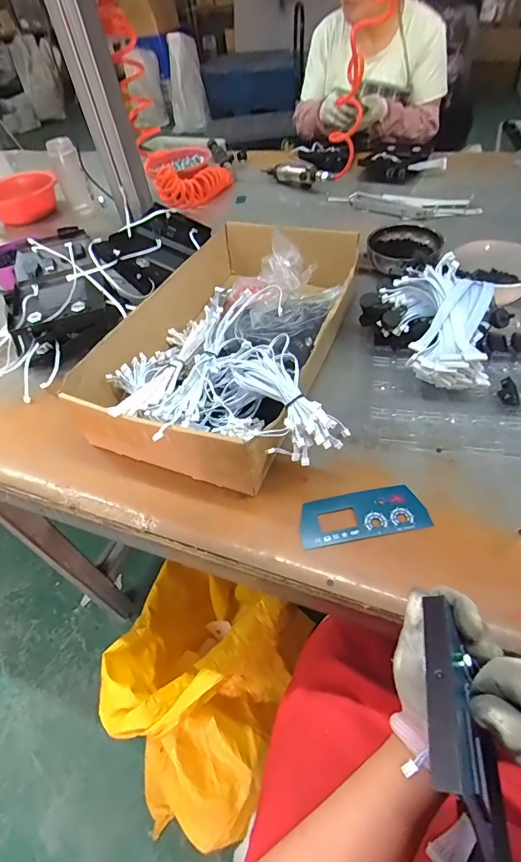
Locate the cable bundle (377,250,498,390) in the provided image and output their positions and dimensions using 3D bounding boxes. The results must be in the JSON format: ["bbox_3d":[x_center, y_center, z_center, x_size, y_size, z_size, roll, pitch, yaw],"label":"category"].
[{"bbox_3d":[0.243,-0.156,0.590,0.149,0.054,0.207,7,62,23],"label":"cable bundle"}]

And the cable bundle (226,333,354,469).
[{"bbox_3d":[0.026,-0.037,0.488,0.088,0.064,0.160,-26,51,-13],"label":"cable bundle"}]

